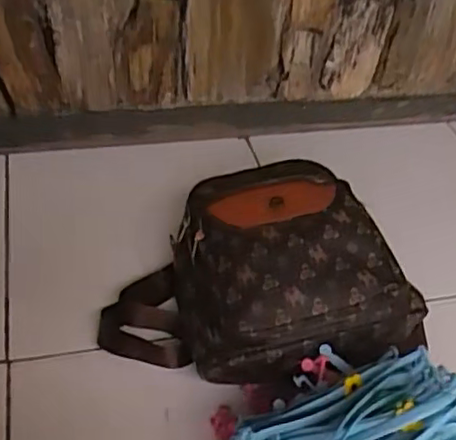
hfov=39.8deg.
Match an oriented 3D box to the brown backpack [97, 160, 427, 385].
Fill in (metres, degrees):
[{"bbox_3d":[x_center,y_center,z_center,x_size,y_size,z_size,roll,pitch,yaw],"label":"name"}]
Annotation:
[{"bbox_3d":[0.031,0.063,0.764,0.350,0.171,0.268,1,43,-6],"label":"brown backpack"}]

